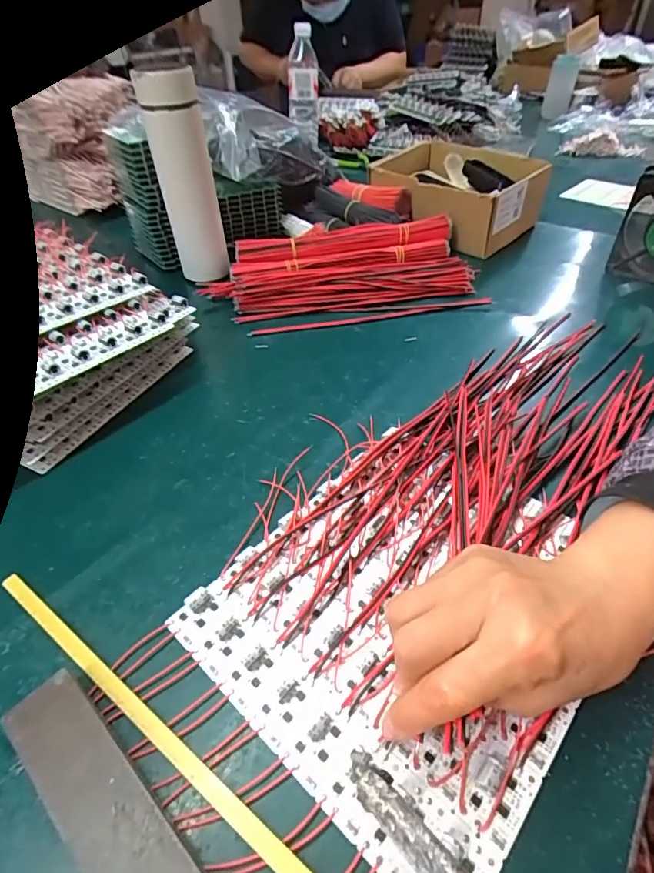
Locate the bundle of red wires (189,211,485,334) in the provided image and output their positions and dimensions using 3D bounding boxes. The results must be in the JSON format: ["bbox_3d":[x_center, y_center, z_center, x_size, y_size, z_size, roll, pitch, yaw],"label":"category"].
[{"bbox_3d":[0.013,-0.206,0.593,0.344,0.061,0.181,-4,43,-1],"label":"bundle of red wires"}]

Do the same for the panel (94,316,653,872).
[{"bbox_3d":[0.111,0.034,0.353,0.227,0.021,0.500,30,53,31],"label":"panel"}]

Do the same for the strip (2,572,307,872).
[{"bbox_3d":[-0.083,0.154,0.237,0.308,0.004,0.011,25,47,27],"label":"strip"}]

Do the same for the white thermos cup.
[{"bbox_3d":[-0.170,-0.309,0.570,0.067,0.250,0.078,-15,44,-12],"label":"white thermos cup"}]

